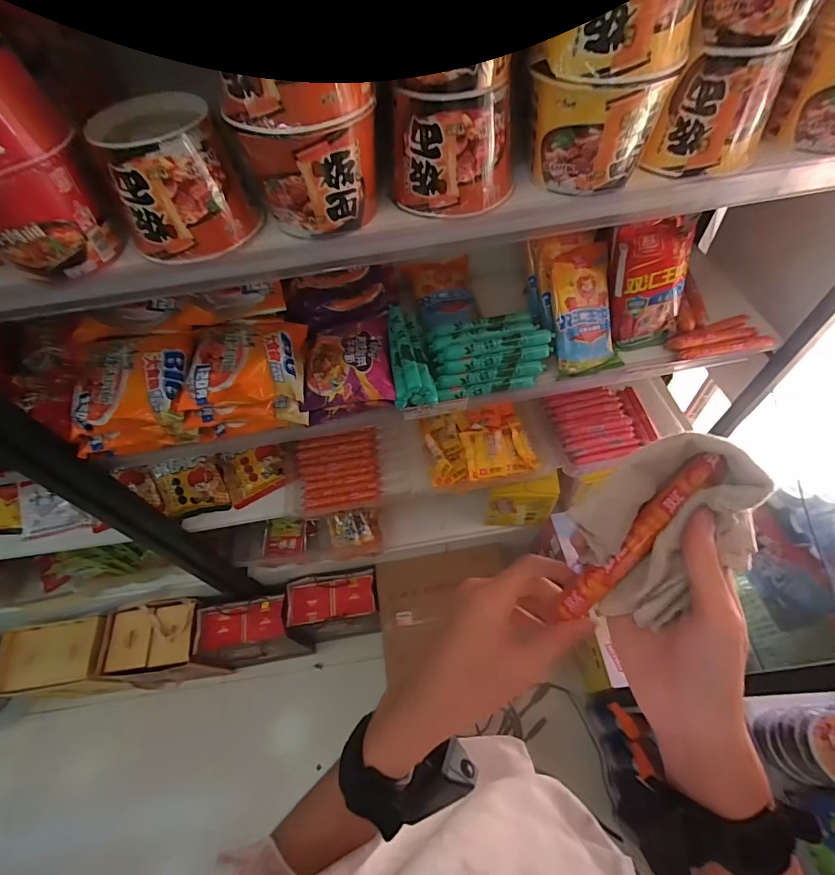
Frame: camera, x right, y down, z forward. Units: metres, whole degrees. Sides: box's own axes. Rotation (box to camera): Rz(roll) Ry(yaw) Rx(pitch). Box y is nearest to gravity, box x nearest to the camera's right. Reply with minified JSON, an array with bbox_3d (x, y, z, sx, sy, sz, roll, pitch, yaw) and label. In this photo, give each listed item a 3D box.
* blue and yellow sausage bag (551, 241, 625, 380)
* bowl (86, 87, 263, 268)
[{"bbox_3d":[0.271,-0.206,0.710,0.110,0.041,0.207,-4,95,1],"label":"blue and yellow sausage bag"},{"bbox_3d":[-0.243,-0.258,0.447,0.133,0.118,0.095,-20,58,-9],"label":"bowl"}]

